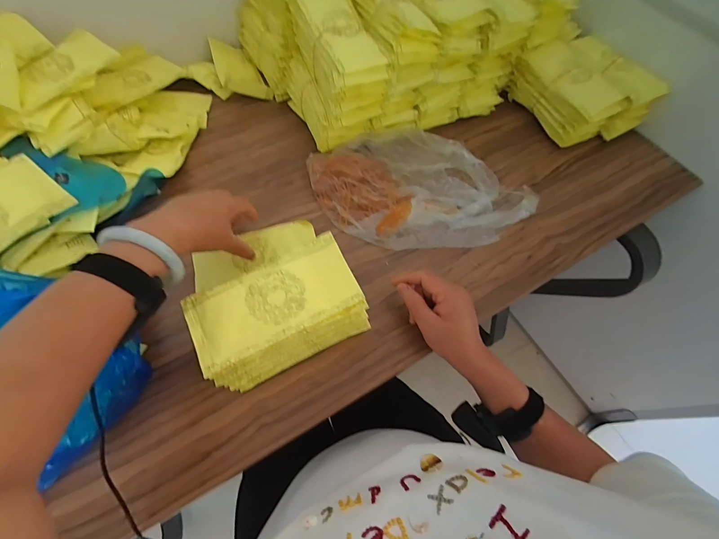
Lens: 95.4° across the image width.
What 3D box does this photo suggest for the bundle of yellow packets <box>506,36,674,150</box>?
[{"bbox_3d":[0.382,-0.315,0.584,0.138,0.095,0.181,-21,66,-13],"label":"bundle of yellow packets"}]

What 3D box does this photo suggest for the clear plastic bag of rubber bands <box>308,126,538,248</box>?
[{"bbox_3d":[0.092,-0.127,0.503,0.338,0.055,0.184,1,63,-2],"label":"clear plastic bag of rubber bands"}]

